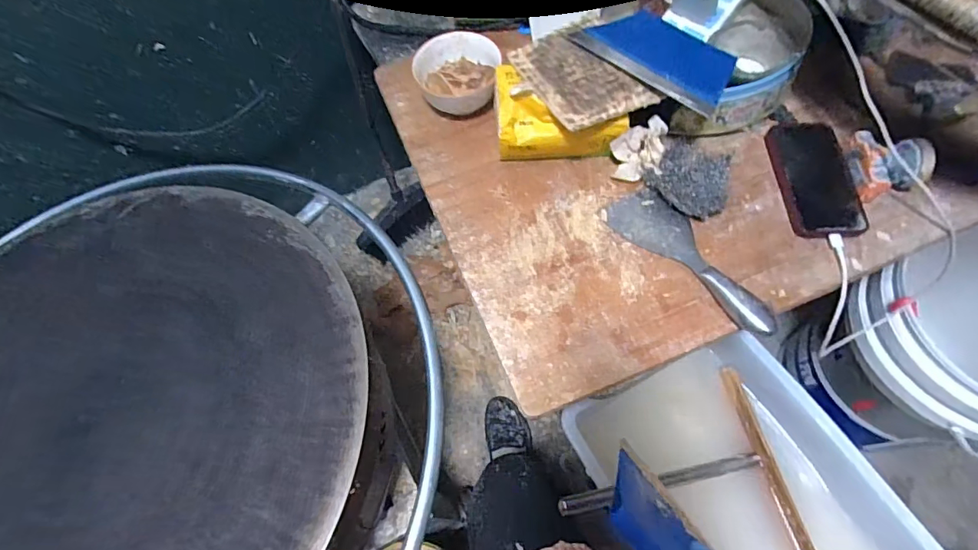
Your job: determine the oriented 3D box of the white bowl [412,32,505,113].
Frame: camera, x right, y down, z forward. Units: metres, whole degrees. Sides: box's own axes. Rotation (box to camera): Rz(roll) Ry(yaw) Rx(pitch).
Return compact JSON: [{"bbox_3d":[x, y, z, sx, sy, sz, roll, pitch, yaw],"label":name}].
[{"bbox_3d":[-0.043,-0.269,0.643,0.108,0.062,0.120,5,62,7],"label":"white bowl"}]

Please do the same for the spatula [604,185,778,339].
[{"bbox_3d":[0.225,-0.024,0.523,0.069,0.023,0.210,-36,66,-15],"label":"spatula"}]

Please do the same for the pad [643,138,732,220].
[{"bbox_3d":[0.226,-0.108,0.541,0.086,0.058,0.066,20,65,14],"label":"pad"}]

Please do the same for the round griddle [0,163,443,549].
[{"bbox_3d":[-0.357,0.162,0.492,0.614,0.064,0.646,-2,63,4],"label":"round griddle"}]

